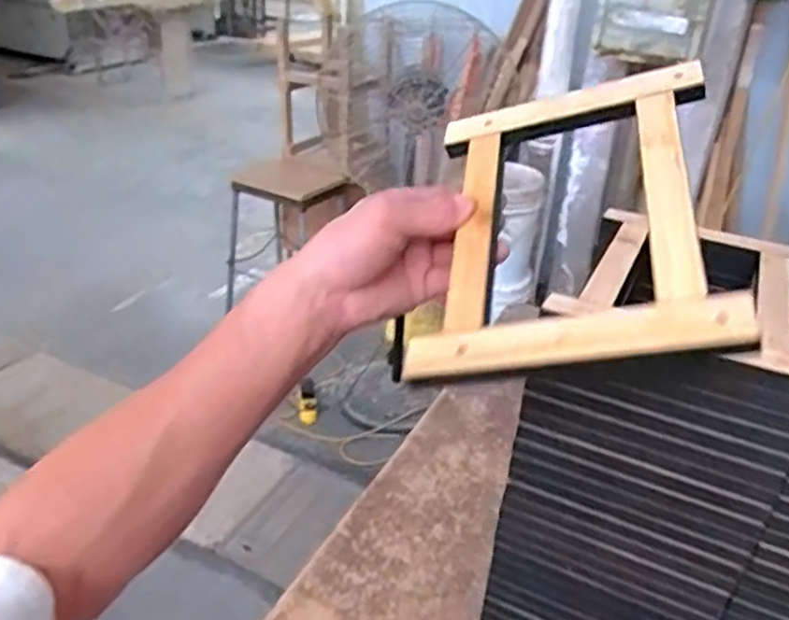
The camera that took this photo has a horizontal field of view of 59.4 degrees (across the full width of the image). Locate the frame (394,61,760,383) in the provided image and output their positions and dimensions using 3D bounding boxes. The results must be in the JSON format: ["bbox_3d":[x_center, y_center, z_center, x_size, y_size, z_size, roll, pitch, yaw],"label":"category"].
[{"bbox_3d":[0.104,-0.061,0.425,0.179,0.014,0.238,-8,47,25],"label":"frame"}]

